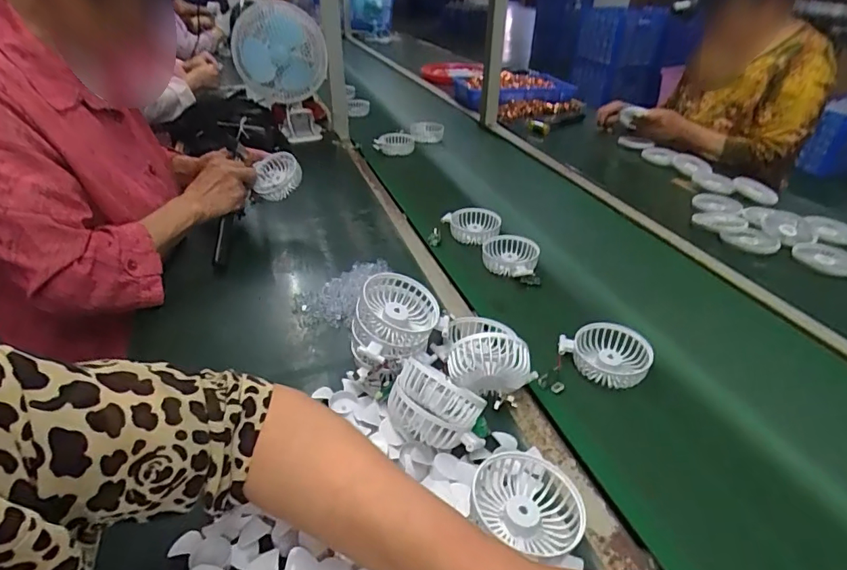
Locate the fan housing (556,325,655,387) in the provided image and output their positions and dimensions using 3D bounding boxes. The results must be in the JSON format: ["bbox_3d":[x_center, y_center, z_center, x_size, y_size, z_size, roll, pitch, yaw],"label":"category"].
[{"bbox_3d":[0.228,0.087,0.590,0.102,0.034,0.089,23,44,20],"label":"fan housing"}]

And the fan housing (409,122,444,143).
[{"bbox_3d":[0.009,-0.419,1.285,0.087,0.039,0.090,0,36,0],"label":"fan housing"}]

